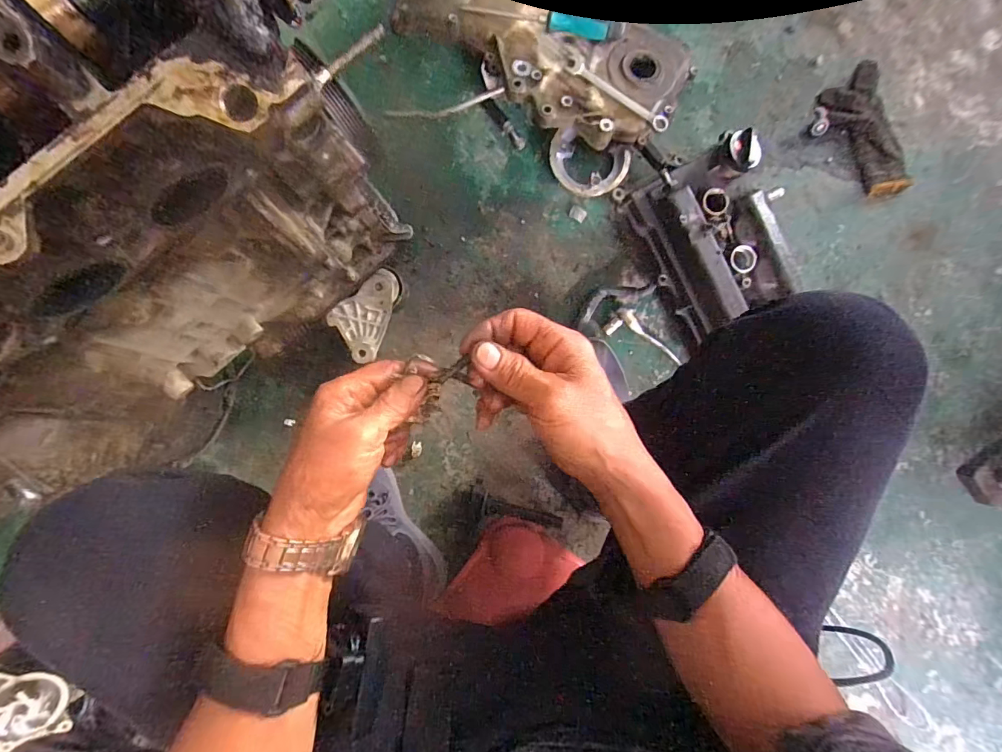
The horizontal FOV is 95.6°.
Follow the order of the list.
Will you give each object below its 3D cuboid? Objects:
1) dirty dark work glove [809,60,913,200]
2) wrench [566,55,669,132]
[{"bbox_3d":[0.542,-0.368,0.696,0.111,0.031,0.202,-15,89,-3],"label":"dirty dark work glove"},{"bbox_3d":[0.161,-0.393,0.628,0.165,0.013,0.020,35,87,-1],"label":"wrench"}]

